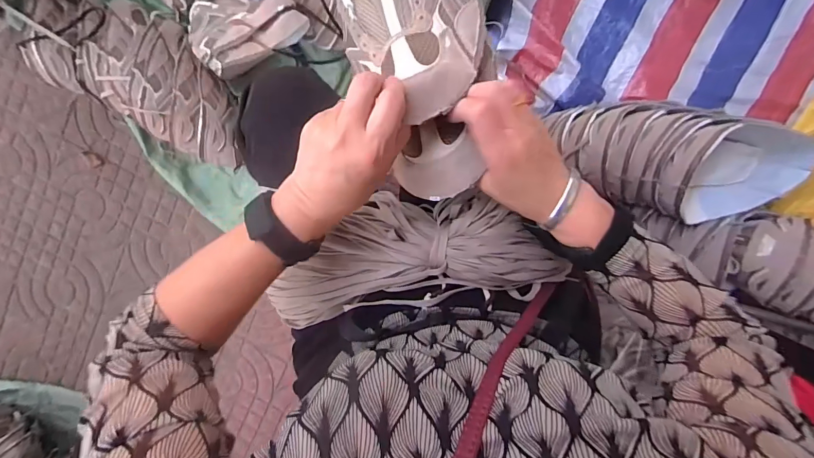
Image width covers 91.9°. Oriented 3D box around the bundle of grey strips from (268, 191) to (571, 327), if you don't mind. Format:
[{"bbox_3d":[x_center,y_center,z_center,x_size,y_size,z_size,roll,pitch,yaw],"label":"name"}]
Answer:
[{"bbox_3d":[-0.004,0.029,0.423,0.319,0.053,0.120,-12,96,5],"label":"bundle of grey strips"}]

